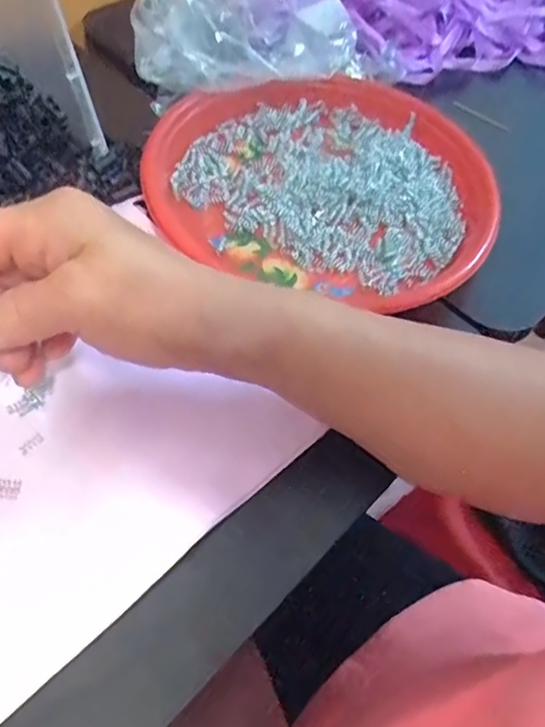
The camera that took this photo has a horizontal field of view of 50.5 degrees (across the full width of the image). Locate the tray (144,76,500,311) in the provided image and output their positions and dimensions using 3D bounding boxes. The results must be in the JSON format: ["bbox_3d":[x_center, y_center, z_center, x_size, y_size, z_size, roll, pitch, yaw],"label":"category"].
[{"bbox_3d":[0.036,-0.136,0.408,0.225,0.030,0.195,11,57,4],"label":"tray"}]

